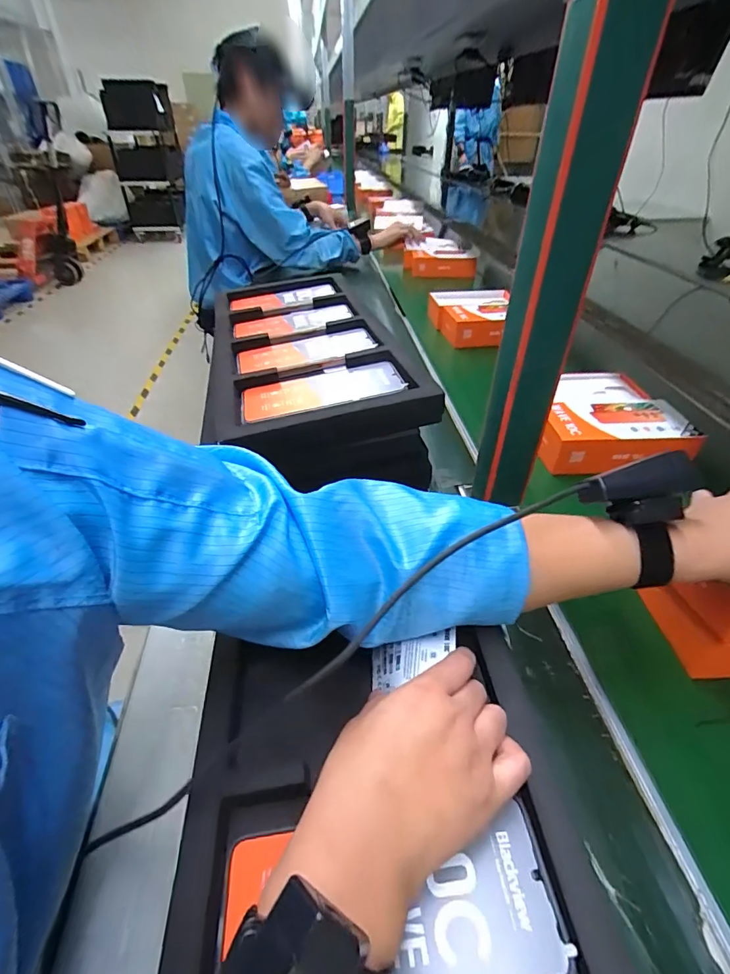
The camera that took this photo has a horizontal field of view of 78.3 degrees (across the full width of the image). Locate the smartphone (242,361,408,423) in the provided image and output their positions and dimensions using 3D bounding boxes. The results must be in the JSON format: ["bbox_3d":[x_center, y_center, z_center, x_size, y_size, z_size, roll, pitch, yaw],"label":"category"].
[{"bbox_3d":[-0.048,-0.106,0.492,0.172,0.008,0.089,-13,36,-5],"label":"smartphone"}]

